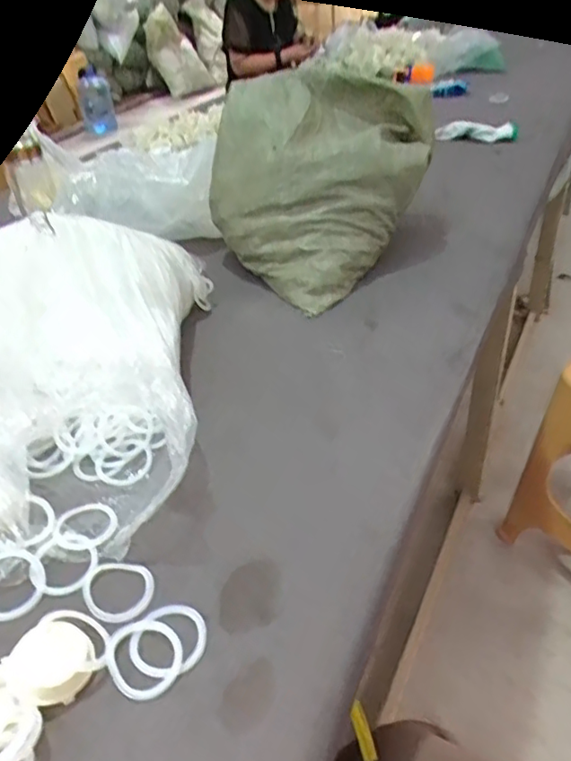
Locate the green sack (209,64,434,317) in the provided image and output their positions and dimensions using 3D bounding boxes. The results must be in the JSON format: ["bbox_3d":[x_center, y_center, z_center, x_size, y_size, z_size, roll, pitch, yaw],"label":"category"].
[{"bbox_3d":[0.050,-0.318,0.913,0.249,0.252,0.315,25,46,34],"label":"green sack"}]

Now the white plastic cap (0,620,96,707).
[{"bbox_3d":[-0.167,0.206,0.421,0.053,0.026,0.056,-3,37,3],"label":"white plastic cap"}]

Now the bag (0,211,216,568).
[{"bbox_3d":[-0.234,-0.032,0.647,0.269,0.174,0.467,-7,37,-2],"label":"bag"}]

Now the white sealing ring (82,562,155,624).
[{"bbox_3d":[-0.140,0.174,0.485,0.063,0.006,0.053,6,38,15],"label":"white sealing ring"}]

